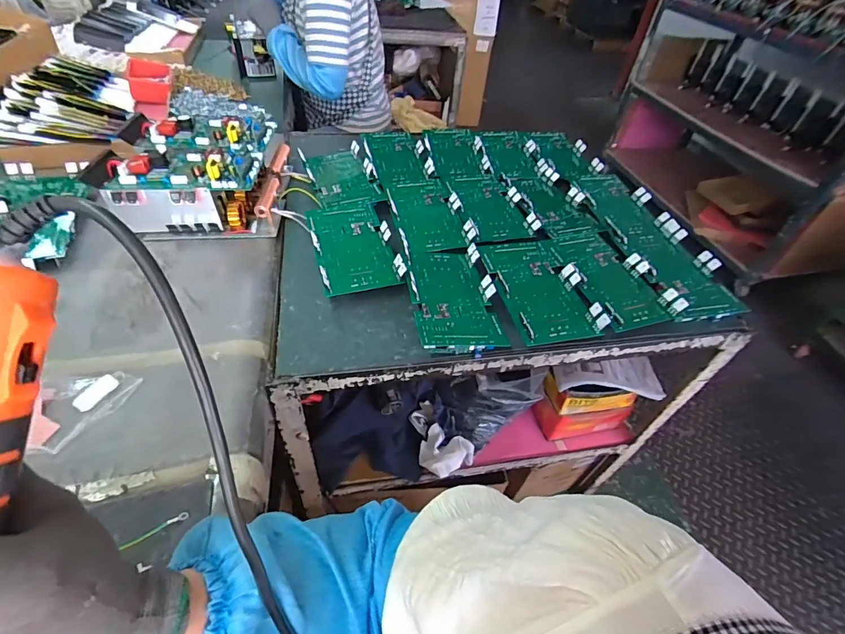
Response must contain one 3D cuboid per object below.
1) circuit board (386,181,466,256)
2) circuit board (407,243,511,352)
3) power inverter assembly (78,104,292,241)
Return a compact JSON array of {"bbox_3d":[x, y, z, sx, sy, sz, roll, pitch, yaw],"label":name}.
[{"bbox_3d":[0.007,-0.204,0.805,0.129,0.027,0.252,-5,48,-11],"label":"circuit board"},{"bbox_3d":[0.042,-0.040,0.649,0.139,0.038,0.239,4,39,-15],"label":"circuit board"},{"bbox_3d":[-0.424,-0.279,0.783,0.283,0.122,0.263,-3,47,-9],"label":"power inverter assembly"}]

